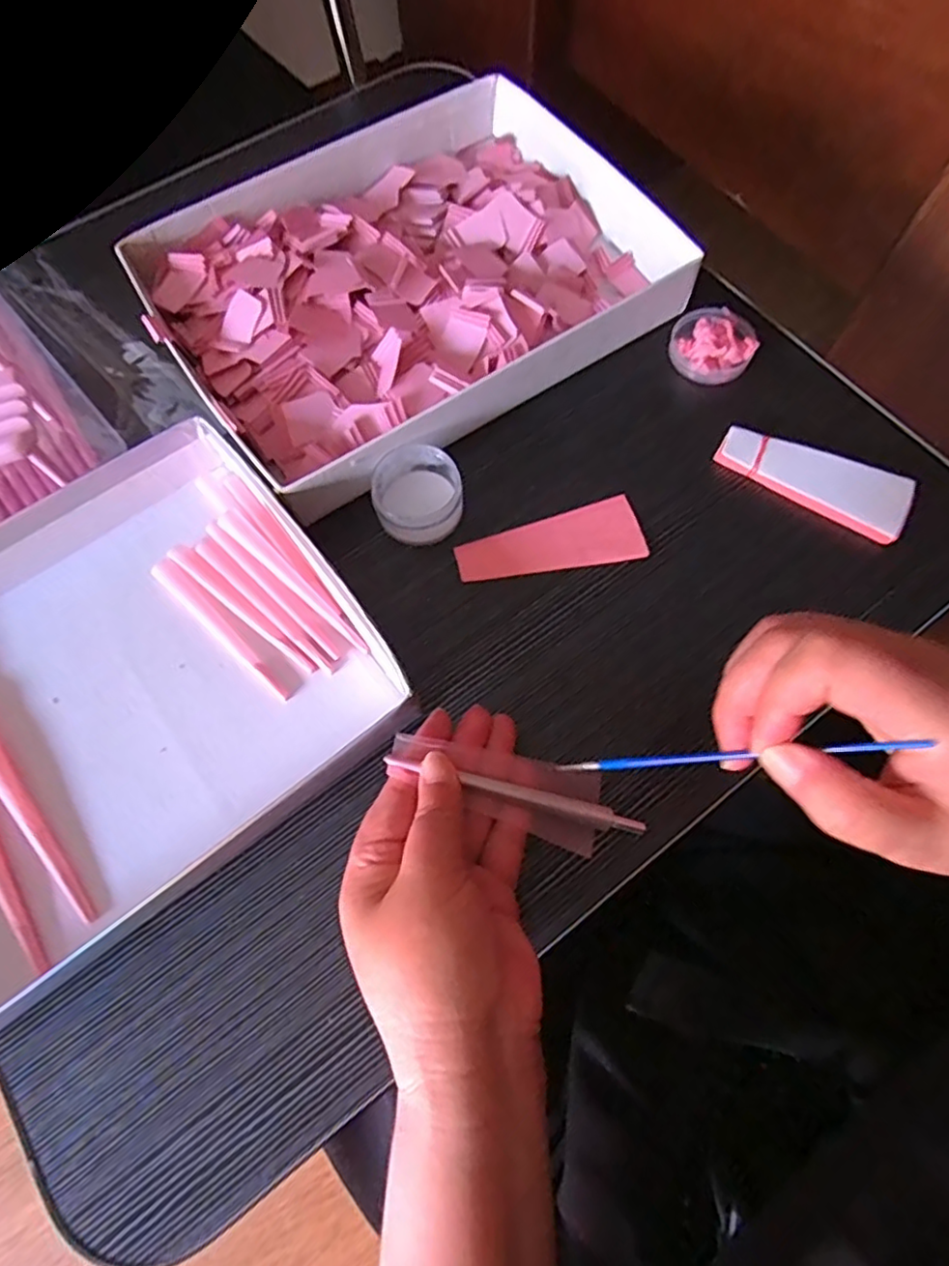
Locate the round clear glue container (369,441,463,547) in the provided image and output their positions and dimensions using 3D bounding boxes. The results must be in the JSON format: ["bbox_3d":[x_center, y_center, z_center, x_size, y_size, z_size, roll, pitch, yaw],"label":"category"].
[{"bbox_3d":[-0.033,-0.078,0.367,0.050,0.027,0.054,0,71,0],"label":"round clear glue container"}]

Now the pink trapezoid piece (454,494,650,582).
[{"bbox_3d":[0.045,-0.049,0.370,0.107,0.005,0.039,-17,72,-6],"label":"pink trapezoid piece"}]

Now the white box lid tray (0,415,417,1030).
[{"bbox_3d":[-0.213,0.034,0.324,0.299,0.035,0.236,-36,75,-12],"label":"white box lid tray"}]

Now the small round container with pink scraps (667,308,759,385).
[{"bbox_3d":[0.154,-0.187,0.404,0.048,0.022,0.049,0,71,0],"label":"small round container with pink scraps"}]

